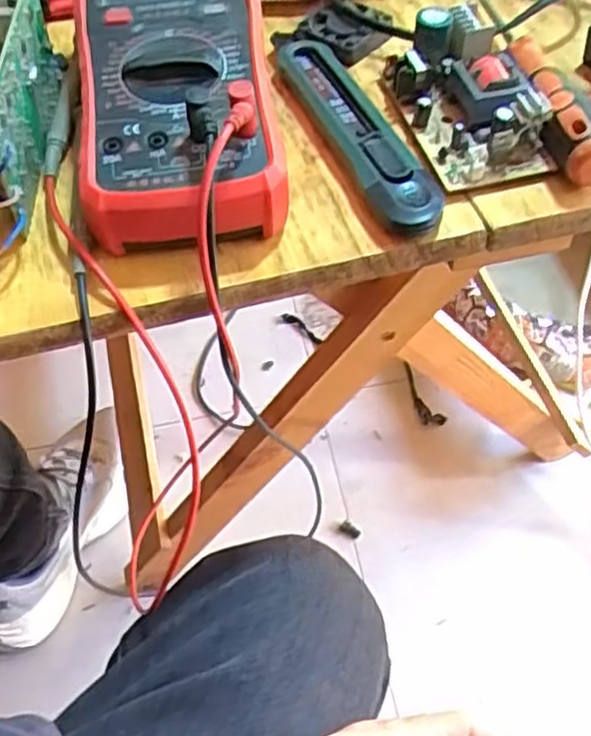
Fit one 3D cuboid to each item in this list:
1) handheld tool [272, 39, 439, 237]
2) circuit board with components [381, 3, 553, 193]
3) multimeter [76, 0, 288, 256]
[{"bbox_3d":[0.032,-0.118,0.360,0.033,0.017,0.145,-18,56,-10],"label":"handheld tool"},{"bbox_3d":[0.082,-0.132,0.355,0.052,0.034,0.091,-14,56,-7],"label":"circuit board with components"},{"bbox_3d":[-0.058,-0.136,0.352,0.090,0.053,0.184,-8,55,-3],"label":"multimeter"}]

